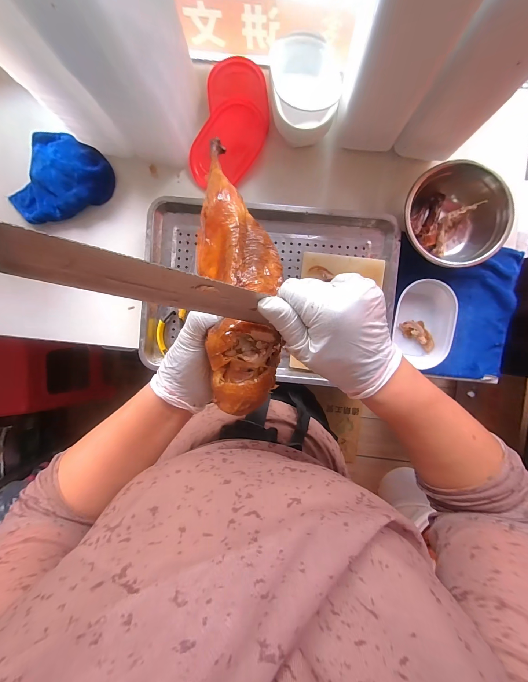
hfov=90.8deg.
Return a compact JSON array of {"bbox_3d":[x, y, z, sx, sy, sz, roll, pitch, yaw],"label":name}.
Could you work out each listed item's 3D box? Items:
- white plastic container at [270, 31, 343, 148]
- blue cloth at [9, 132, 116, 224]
[{"bbox_3d":[0.075,-0.471,0.502,0.127,0.087,0.154,4,92,1],"label":"white plastic container"},{"bbox_3d":[-0.420,-0.323,0.538,0.162,0.051,0.191,31,93,0],"label":"blue cloth"}]

